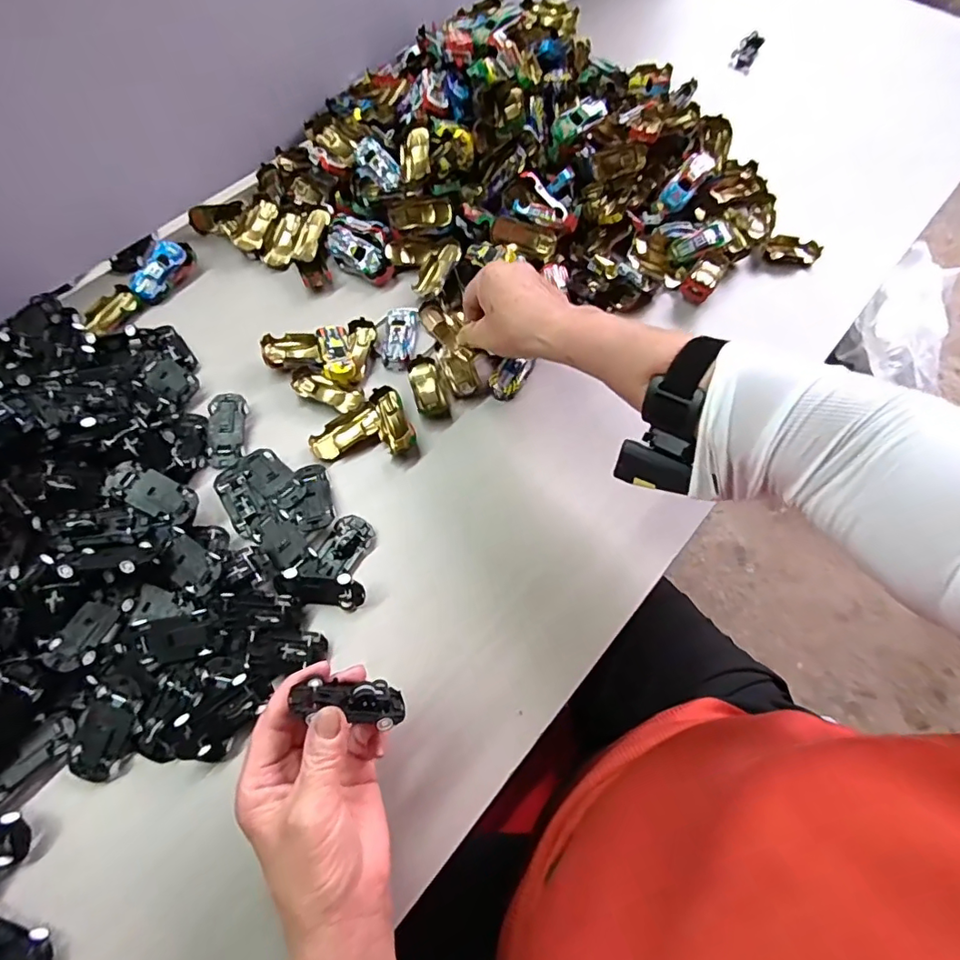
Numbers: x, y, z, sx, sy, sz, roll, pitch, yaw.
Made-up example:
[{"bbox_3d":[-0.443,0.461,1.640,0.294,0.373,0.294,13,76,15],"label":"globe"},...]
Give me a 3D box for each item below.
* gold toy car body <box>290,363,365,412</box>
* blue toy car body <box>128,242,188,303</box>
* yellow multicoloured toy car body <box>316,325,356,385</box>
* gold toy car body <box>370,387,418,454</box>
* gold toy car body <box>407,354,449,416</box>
[{"bbox_3d":[-0.133,-0.079,0.479,0.065,0.015,0.029,22,66,9],"label":"gold toy car body"},{"bbox_3d":[-0.312,-0.202,0.524,0.028,0.023,0.063,23,80,7],"label":"blue toy car body"},{"bbox_3d":[-0.130,-0.115,0.483,0.026,0.015,0.059,-15,66,-8],"label":"yellow multicoloured toy car body"},{"bbox_3d":[-0.076,-0.050,0.464,0.027,0.017,0.062,-21,67,-11],"label":"gold toy car body"},{"bbox_3d":[-0.047,-0.084,0.484,0.030,0.015,0.065,-17,66,-9],"label":"gold toy car body"}]

